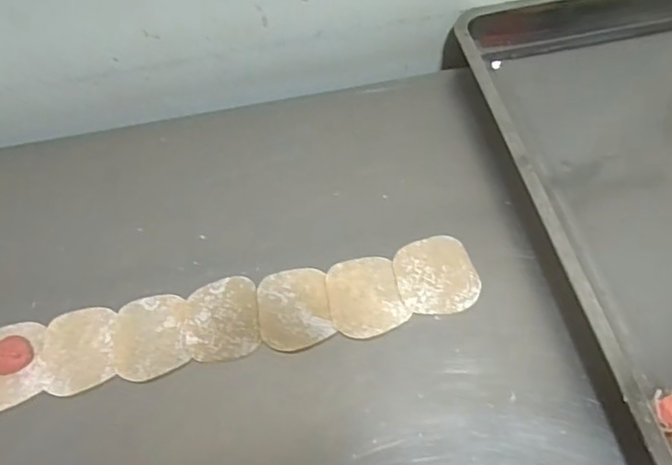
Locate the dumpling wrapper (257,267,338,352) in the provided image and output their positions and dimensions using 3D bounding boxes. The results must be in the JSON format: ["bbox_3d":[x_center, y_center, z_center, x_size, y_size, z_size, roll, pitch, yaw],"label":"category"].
[{"bbox_3d":[-0.040,0.071,0.553,0.067,0.004,0.084,-10,57,-3],"label":"dumpling wrapper"}]

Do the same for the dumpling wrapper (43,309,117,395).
[{"bbox_3d":[-0.243,0.111,0.543,0.071,0.004,0.082,-12,57,-4],"label":"dumpling wrapper"}]

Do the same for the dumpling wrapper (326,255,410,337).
[{"bbox_3d":[0.028,0.061,0.555,0.068,0.004,0.083,-16,58,-6],"label":"dumpling wrapper"}]

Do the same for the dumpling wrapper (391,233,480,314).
[{"bbox_3d":[0.097,0.042,0.562,0.075,0.004,0.081,-2,57,3],"label":"dumpling wrapper"}]

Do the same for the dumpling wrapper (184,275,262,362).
[{"bbox_3d":[-0.110,0.081,0.551,0.069,0.004,0.083,-10,57,-2],"label":"dumpling wrapper"}]

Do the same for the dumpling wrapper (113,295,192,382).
[{"bbox_3d":[-0.177,0.098,0.546,0.070,0.004,0.083,-12,57,-4],"label":"dumpling wrapper"}]

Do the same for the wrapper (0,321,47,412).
[{"bbox_3d":[-0.311,0.120,0.536,0.070,0.017,0.085,-13,58,-5],"label":"wrapper"}]

